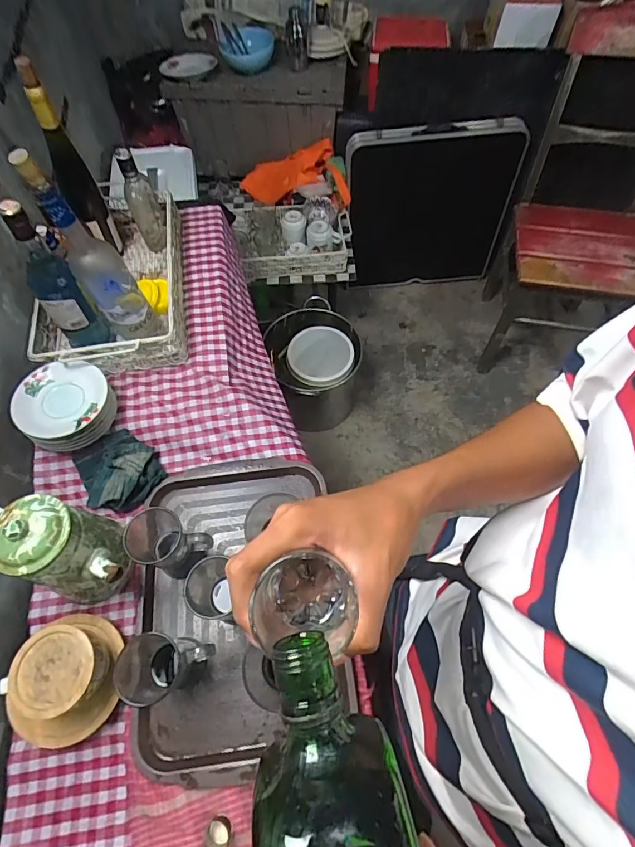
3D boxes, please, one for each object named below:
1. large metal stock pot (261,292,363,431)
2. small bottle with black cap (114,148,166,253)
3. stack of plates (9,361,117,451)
[{"bbox_3d":[-0.006,-0.178,1.549,0.290,0.349,0.298,-1,62,3],"label":"large metal stock pot"},{"bbox_3d":[-0.367,-0.461,0.901,0.060,0.197,0.063,-22,64,-10],"label":"small bottle with black cap"},{"bbox_3d":[-0.427,-0.024,0.747,0.152,0.084,0.149,-36,68,-16],"label":"stack of plates"}]

